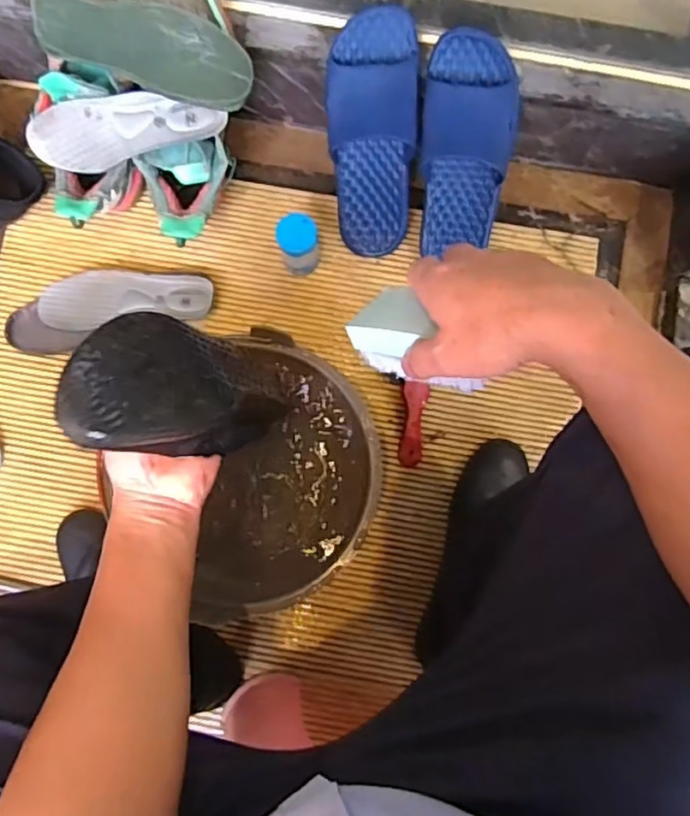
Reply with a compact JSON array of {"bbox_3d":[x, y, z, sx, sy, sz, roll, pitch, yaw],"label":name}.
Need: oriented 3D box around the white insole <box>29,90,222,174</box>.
[{"bbox_3d":[-0.247,-0.314,0.711,0.222,0.020,0.072,-4,114,6],"label":"white insole"}]

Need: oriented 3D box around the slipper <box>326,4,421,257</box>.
[{"bbox_3d":[0.032,-0.315,0.755,0.103,0.062,0.276,0,126,0],"label":"slipper"}]

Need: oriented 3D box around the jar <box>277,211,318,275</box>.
[{"bbox_3d":[-0.058,-0.204,0.796,0.051,0.099,0.047,-12,82,-2],"label":"jar"}]

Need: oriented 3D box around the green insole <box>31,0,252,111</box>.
[{"bbox_3d":[-0.221,-0.395,0.681,0.242,0.025,0.080,18,125,1],"label":"green insole"}]

